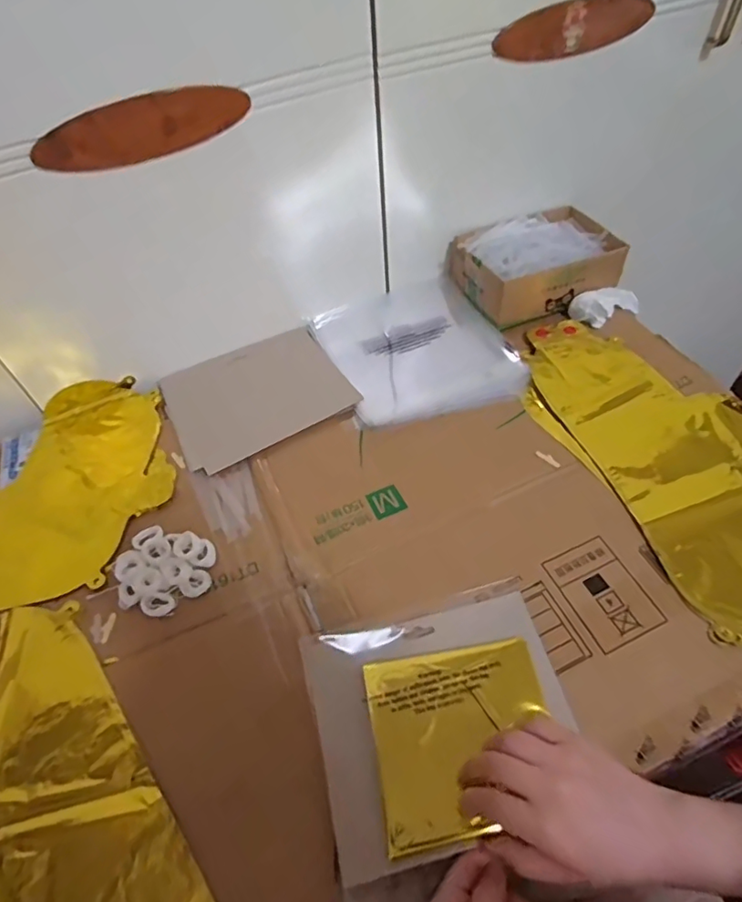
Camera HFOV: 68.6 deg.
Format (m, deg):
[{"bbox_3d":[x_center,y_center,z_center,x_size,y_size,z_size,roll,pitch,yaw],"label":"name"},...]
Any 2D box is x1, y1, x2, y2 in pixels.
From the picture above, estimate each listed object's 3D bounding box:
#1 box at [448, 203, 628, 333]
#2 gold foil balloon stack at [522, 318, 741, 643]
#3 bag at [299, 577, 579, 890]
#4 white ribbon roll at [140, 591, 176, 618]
[{"bbox_3d":[0.215,-0.242,0.698,0.189,0.074,0.135,-21,53,-11],"label":"box"},{"bbox_3d":[0.326,0.004,0.552,0.212,0.025,0.434,-22,53,-12],"label":"gold foil balloon stack"},{"bbox_3d":[0.055,0.202,0.426,0.193,0.012,0.171,-15,52,-6],"label":"bag"},{"bbox_3d":[-0.190,0.137,0.485,0.027,0.009,0.021,-24,54,-13],"label":"white ribbon roll"}]

